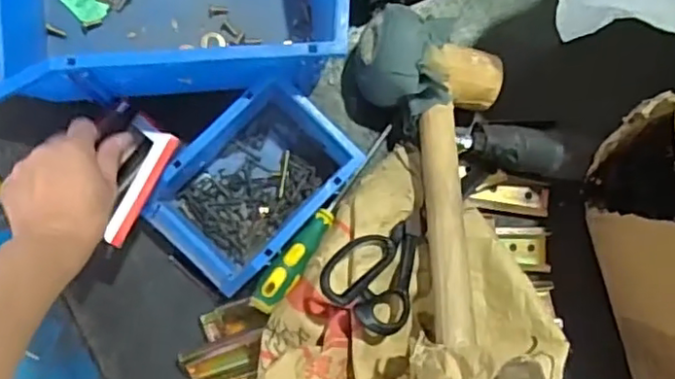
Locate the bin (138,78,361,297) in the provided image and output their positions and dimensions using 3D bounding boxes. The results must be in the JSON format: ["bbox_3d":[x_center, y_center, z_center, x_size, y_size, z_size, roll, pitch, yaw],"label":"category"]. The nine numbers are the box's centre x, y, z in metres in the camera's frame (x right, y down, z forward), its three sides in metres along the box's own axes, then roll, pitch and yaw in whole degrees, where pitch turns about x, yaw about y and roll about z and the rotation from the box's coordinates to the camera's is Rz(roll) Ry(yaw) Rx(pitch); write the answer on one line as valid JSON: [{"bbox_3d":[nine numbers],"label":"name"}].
[{"bbox_3d":[-0.082,-0.002,0.599,0.120,0.081,0.176,44,82,-3],"label":"bin"}]

